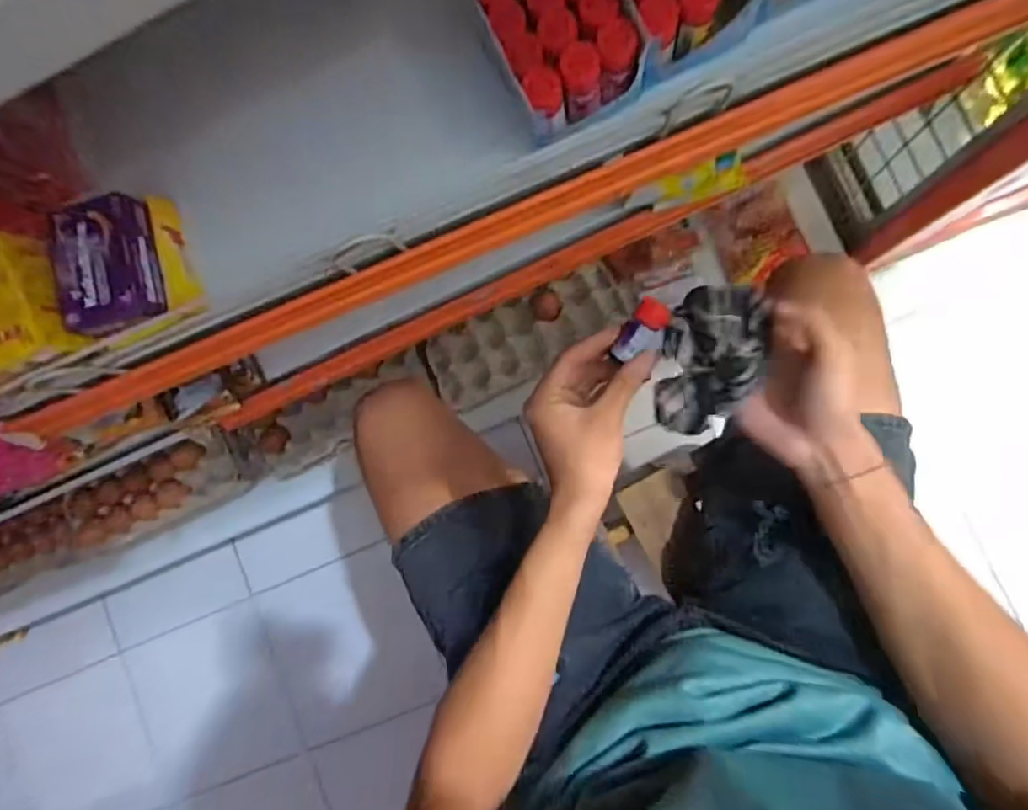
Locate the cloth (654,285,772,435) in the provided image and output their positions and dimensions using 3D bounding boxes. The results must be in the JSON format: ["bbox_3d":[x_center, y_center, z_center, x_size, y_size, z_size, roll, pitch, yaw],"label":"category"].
[{"bbox_3d":[0.152,-0.036,0.429,0.075,0.071,0.111,7,88,8],"label":"cloth"}]

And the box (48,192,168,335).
[{"bbox_3d":[-0.282,-0.097,0.386,0.064,0.023,0.084,-15,85,6],"label":"box"}]

